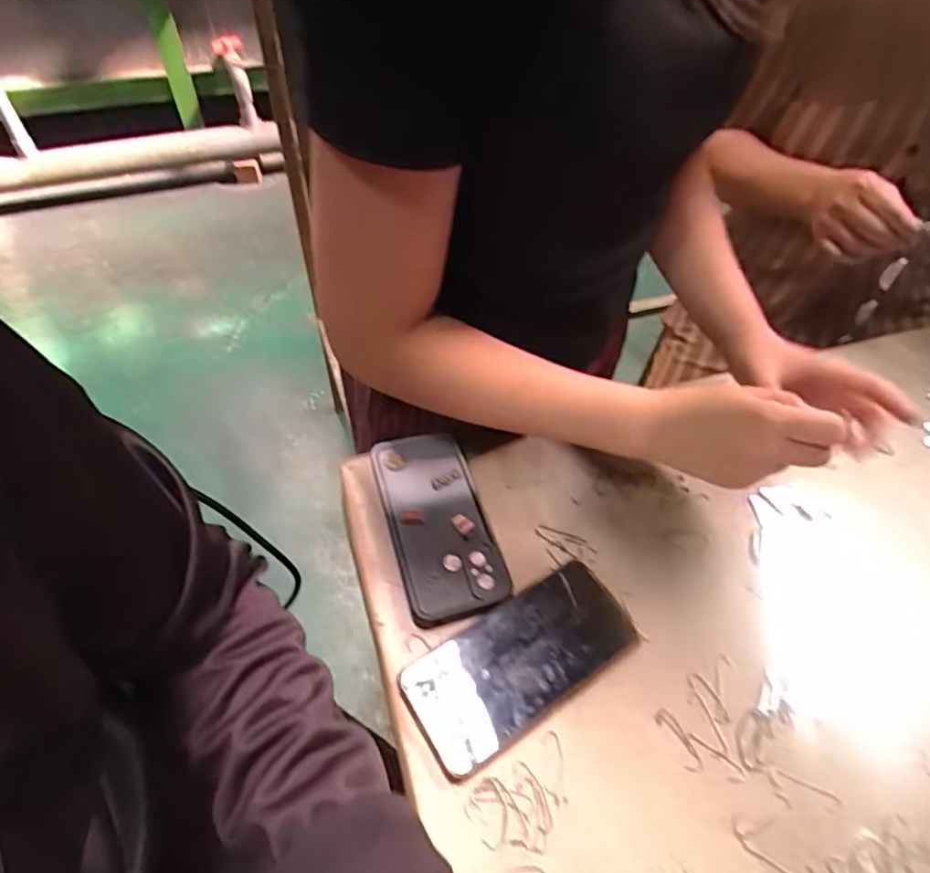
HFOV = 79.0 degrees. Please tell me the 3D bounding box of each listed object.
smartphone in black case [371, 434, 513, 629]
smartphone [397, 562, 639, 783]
[{"bbox_3d":[-0.022,0.070,0.472,0.080,0.016,0.170,-14,55,-11],"label":"smartphone in black case"},{"bbox_3d":[0.041,0.160,0.405,0.167,0.016,0.076,-28,59,-20],"label":"smartphone"}]

